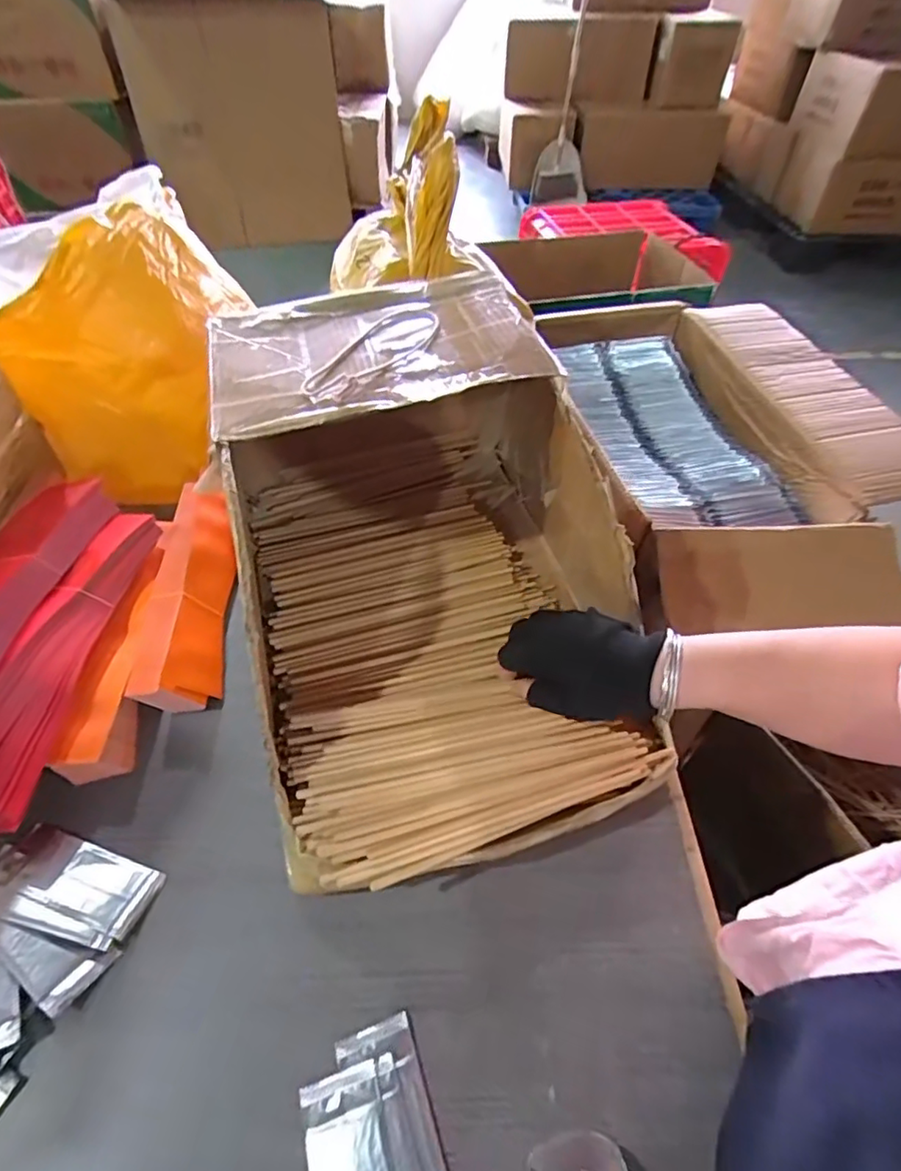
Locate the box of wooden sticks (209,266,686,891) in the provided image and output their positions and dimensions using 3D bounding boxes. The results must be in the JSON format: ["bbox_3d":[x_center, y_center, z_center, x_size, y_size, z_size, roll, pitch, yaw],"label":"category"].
[{"bbox_3d":[-0.024,-0.048,0.493,0.305,0.216,0.476,-13,51,-12],"label":"box of wooden sticks"}]

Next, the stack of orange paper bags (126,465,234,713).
[{"bbox_3d":[-0.259,-0.002,0.579,0.067,0.058,0.266,-5,50,-6],"label":"stack of orange paper bags"}]

